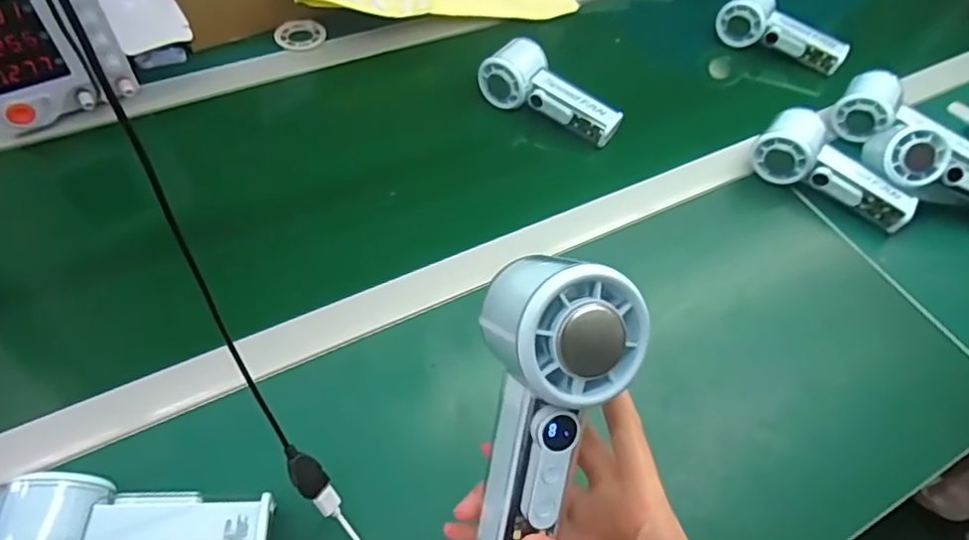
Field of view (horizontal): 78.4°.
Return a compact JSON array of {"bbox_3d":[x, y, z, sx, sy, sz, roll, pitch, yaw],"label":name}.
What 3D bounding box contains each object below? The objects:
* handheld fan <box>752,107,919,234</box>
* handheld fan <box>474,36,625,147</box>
[{"bbox_3d":[0.342,-0.094,0.580,0.148,0.059,0.054,34,59,19],"label":"handheld fan"},{"bbox_3d":[0.070,-0.184,0.625,0.145,0.050,0.061,38,60,21],"label":"handheld fan"}]

